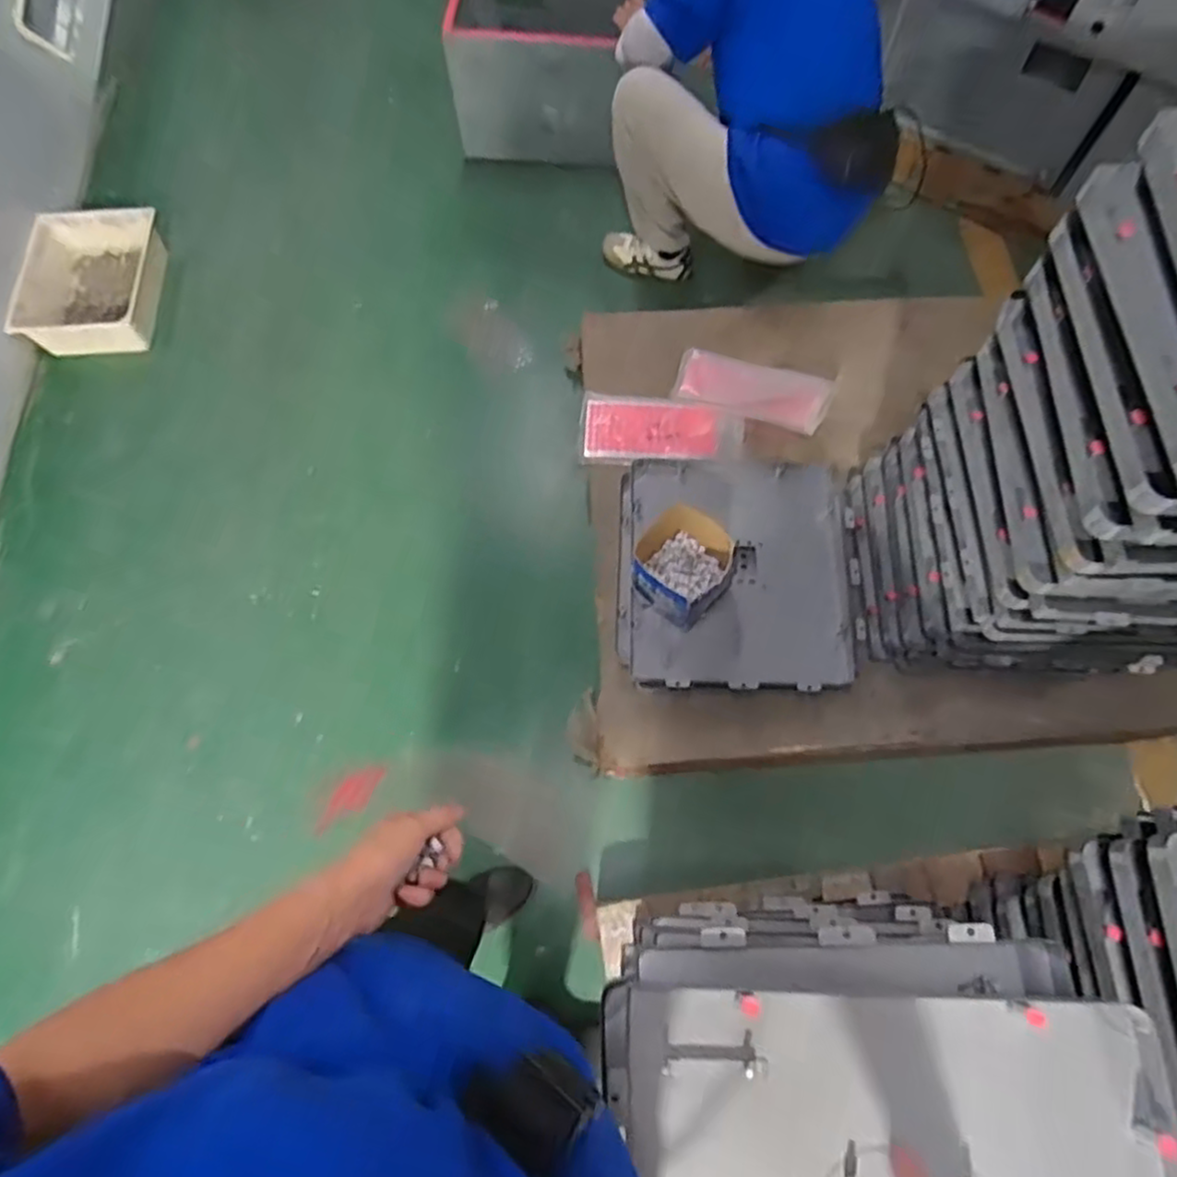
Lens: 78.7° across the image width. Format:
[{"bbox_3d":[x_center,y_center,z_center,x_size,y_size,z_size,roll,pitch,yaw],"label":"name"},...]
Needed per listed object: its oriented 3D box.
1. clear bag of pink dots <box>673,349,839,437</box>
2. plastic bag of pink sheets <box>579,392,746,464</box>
[{"bbox_3d":[0.343,-0.417,1.486,0.312,0.028,0.146,15,70,6],"label":"clear bag of pink dots"},{"bbox_3d":[0.148,-0.320,1.467,0.334,0.045,0.157,8,69,4],"label":"plastic bag of pink sheets"}]

